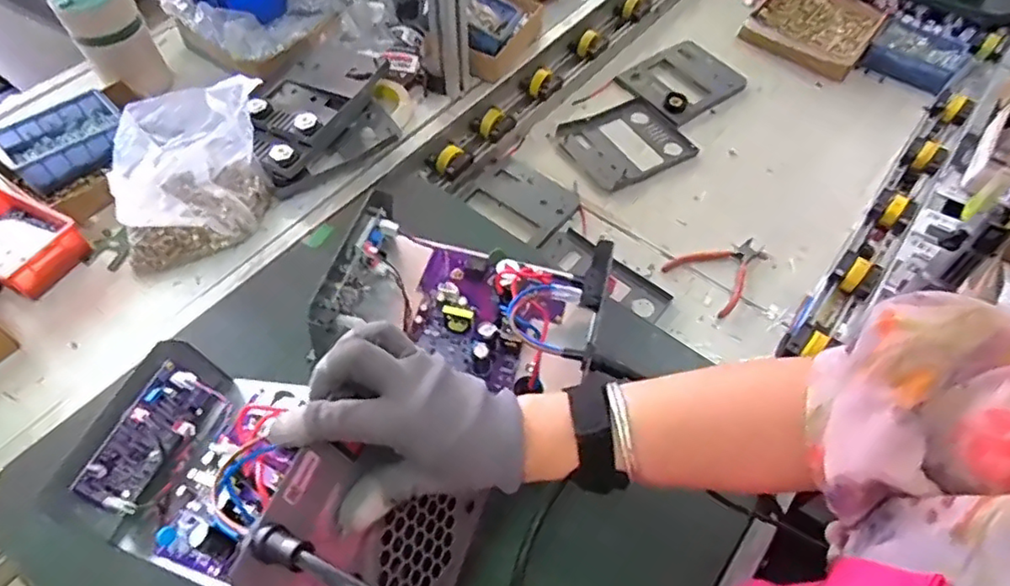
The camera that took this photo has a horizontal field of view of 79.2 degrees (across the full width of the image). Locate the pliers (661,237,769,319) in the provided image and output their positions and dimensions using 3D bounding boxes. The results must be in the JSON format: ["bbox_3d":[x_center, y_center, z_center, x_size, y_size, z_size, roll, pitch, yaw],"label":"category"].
[{"bbox_3d":[0.308,-0.041,0.857,0.142,0.013,0.107,-35,64,-22],"label":"pliers"}]

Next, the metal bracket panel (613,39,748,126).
[{"bbox_3d":[0.317,-0.381,1.076,0.206,0.021,0.149,-35,64,-22],"label":"metal bracket panel"}]

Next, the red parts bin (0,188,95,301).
[{"bbox_3d":[-0.590,-0.060,0.734,0.154,0.053,0.103,27,60,15],"label":"red parts bin"}]

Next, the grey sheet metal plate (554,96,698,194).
[{"bbox_3d":[0.197,-0.243,0.998,0.198,0.021,0.158,-24,61,-17],"label":"grey sheet metal plate"}]

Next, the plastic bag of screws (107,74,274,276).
[{"bbox_3d":[-0.354,-0.124,0.695,0.199,0.192,0.110,-32,63,-21],"label":"plastic bag of screws"}]

